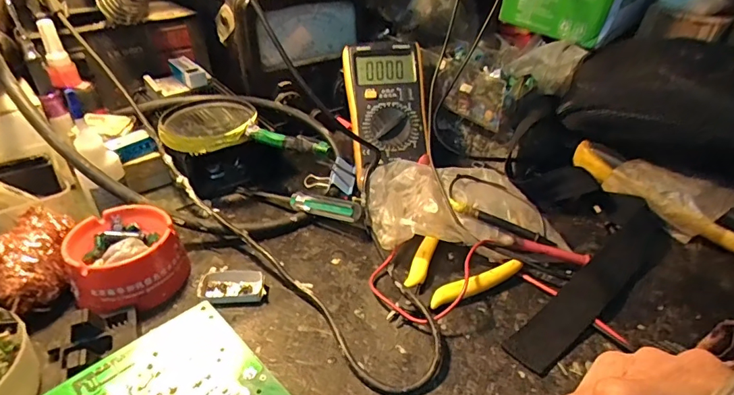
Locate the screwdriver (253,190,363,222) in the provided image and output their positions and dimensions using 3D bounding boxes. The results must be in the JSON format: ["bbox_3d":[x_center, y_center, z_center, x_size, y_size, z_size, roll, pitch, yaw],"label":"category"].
[{"bbox_3d":[-0.061,0.004,0.446,0.127,0.016,0.012,10,36,32],"label":"screwdriver"}]

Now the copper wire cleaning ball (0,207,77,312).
[{"bbox_3d":[-0.257,0.047,0.350,0.054,0.048,0.068,3,34,4],"label":"copper wire cleaning ball"}]

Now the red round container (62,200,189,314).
[{"bbox_3d":[-0.193,0.048,0.370,0.078,0.041,0.085,1,35,-1],"label":"red round container"}]

